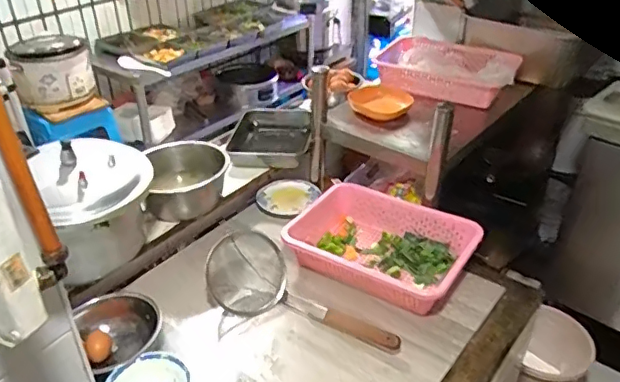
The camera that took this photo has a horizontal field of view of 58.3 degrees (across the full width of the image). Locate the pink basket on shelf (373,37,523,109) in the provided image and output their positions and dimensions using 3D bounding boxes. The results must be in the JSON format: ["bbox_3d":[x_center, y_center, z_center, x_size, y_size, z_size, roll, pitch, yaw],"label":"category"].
[{"bbox_3d":[0.369,-0.316,1.449,0.334,0.089,0.274,19,38,28],"label":"pink basket on shelf"}]

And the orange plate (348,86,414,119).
[{"bbox_3d":[0.176,-0.225,1.364,0.149,0.030,0.163,7,33,12],"label":"orange plate"}]

